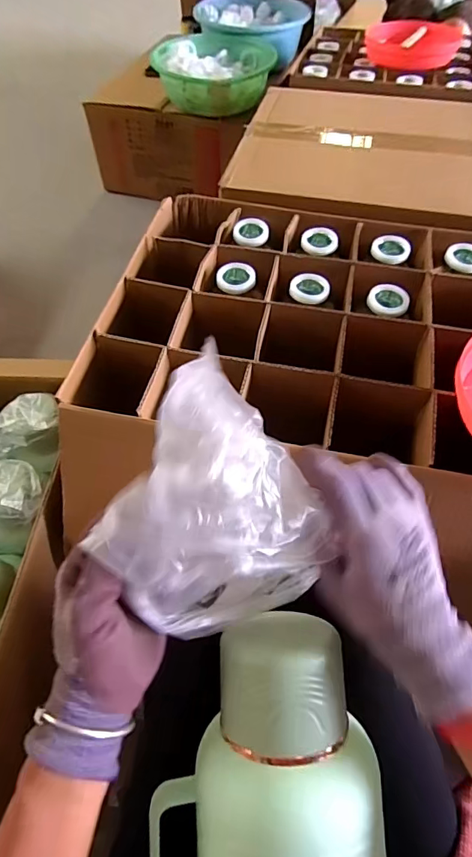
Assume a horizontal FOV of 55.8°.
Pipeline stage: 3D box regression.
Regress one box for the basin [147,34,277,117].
[{"bbox_3d":[-0.067,-1.032,1.308,0.328,0.110,0.344,0,56,1],"label":"basin"}]

